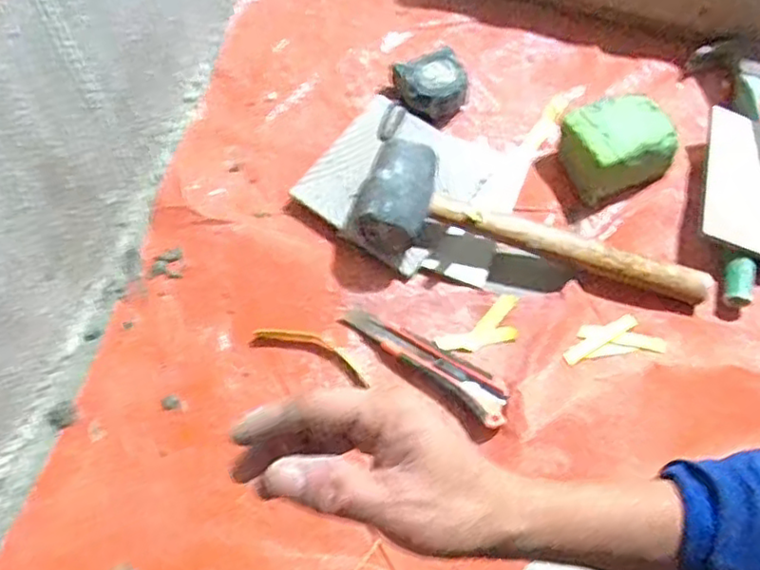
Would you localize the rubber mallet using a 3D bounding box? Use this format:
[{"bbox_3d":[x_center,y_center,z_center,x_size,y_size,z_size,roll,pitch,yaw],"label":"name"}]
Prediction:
[{"bbox_3d":[0.143,-0.050,0.615,0.336,0.073,0.097,14,67,5],"label":"rubber mallet"}]

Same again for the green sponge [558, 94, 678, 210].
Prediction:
[{"bbox_3d":[0.234,-0.139,0.667,0.099,0.061,0.087,-25,69,-11],"label":"green sponge"}]

